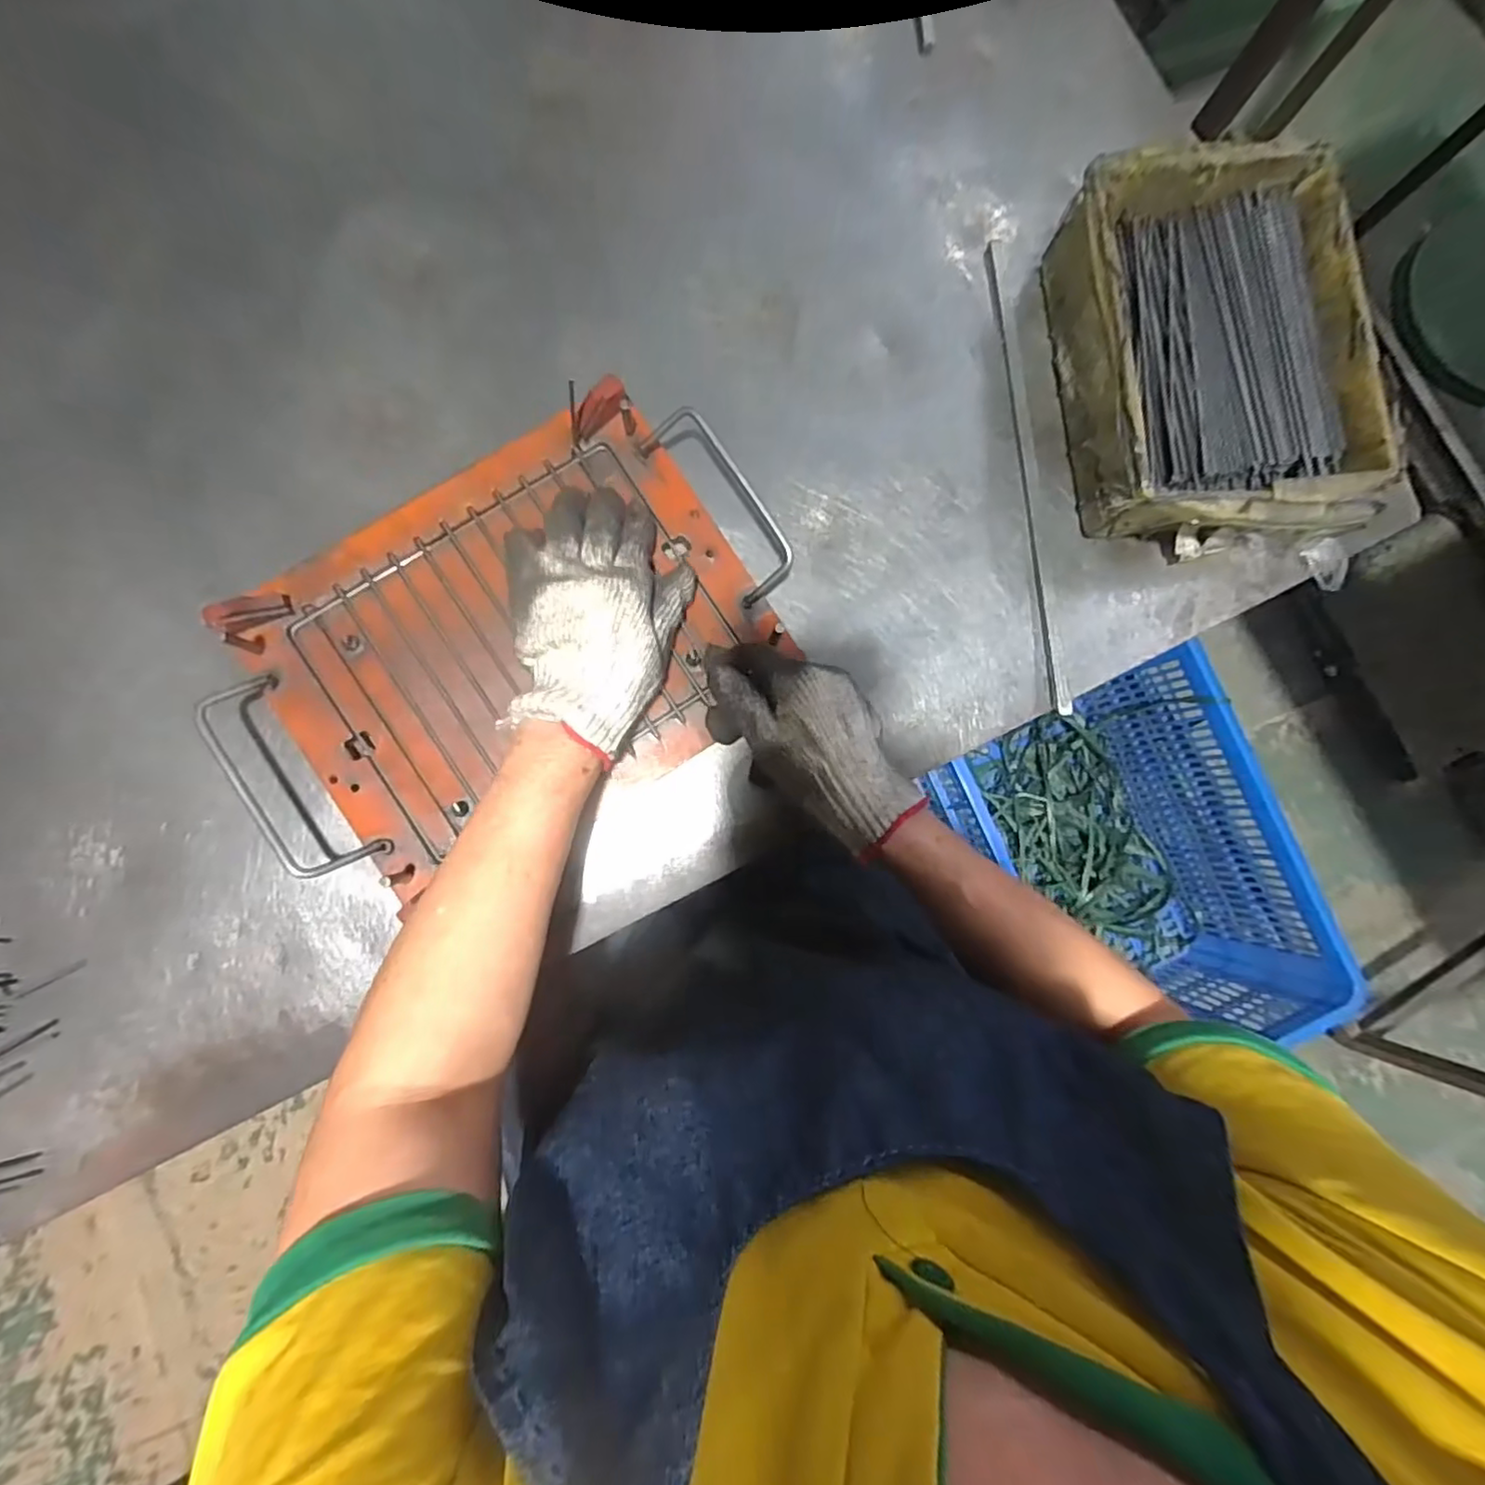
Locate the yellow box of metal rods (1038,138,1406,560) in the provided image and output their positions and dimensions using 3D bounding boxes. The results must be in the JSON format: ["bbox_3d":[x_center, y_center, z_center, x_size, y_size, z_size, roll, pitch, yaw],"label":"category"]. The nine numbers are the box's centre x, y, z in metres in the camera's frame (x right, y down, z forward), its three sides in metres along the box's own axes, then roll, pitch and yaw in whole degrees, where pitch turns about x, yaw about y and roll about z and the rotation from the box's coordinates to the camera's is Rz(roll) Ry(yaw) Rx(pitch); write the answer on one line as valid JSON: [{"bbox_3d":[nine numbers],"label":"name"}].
[{"bbox_3d":[0.321,-0.268,0.450,0.176,0.082,0.259,-4,84,-4],"label":"yellow box of metal rods"}]

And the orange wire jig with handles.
[{"bbox_3d":[-0.144,-0.064,0.416,0.383,0.029,0.237,-35,88,-7],"label":"orange wire jig with handles"}]

